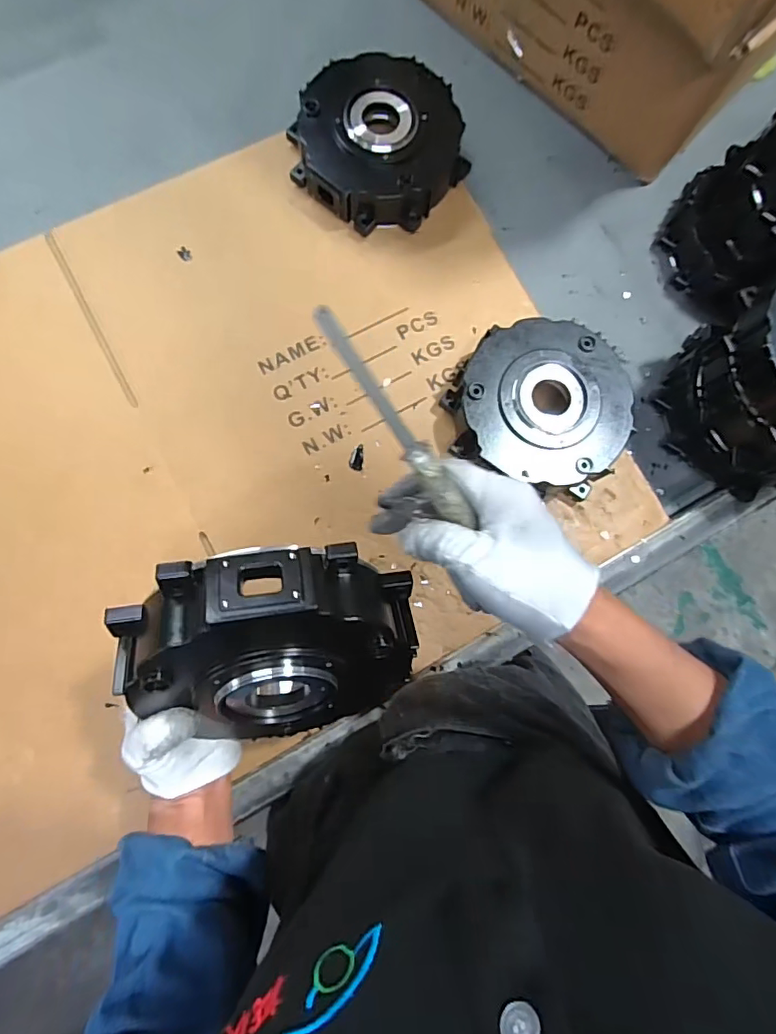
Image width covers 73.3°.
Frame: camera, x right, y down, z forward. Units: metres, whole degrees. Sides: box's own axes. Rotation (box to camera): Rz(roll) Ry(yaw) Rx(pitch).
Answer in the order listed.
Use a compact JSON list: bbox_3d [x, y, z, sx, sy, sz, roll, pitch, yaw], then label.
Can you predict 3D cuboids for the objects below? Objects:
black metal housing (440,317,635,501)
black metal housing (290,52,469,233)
[{"bbox_3d":[0.156,-0.109,0.531,0.171,0.054,0.168,0,82,-3],"label":"black metal housing"},{"bbox_3d":[-0.009,-0.402,0.564,0.172,0.057,0.172,0,82,-3],"label":"black metal housing"}]

